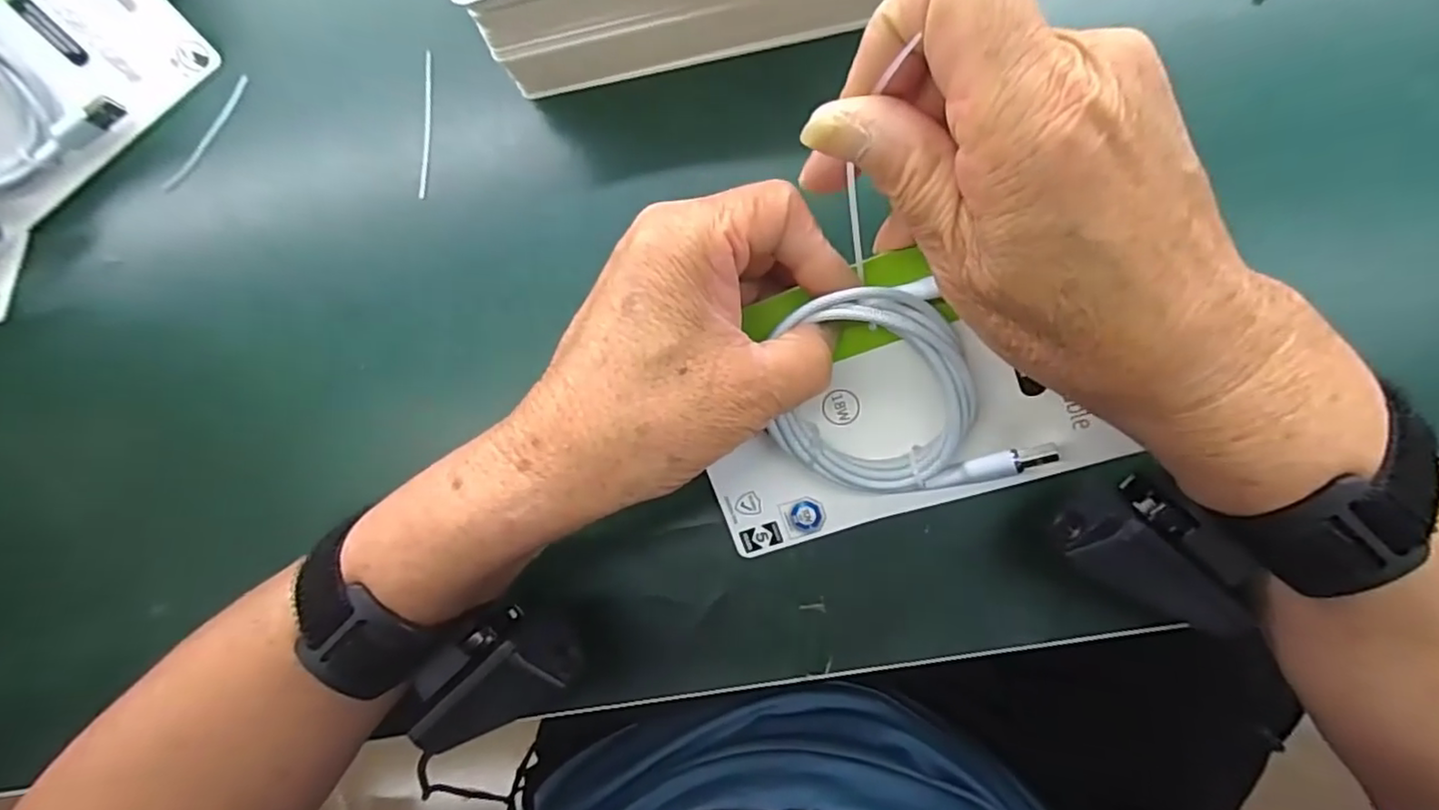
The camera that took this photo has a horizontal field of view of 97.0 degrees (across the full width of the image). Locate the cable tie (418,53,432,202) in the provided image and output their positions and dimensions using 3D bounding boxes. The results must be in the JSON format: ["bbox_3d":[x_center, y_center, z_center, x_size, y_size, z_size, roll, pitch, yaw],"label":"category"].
[{"bbox_3d":[-0.139,-0.134,0.302,0.004,0.004,0.071,1,88,7],"label":"cable tie"}]

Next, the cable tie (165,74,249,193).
[{"bbox_3d":[-0.254,-0.134,0.316,0.010,0.004,0.069,37,93,7],"label":"cable tie"}]

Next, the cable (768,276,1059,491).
[{"bbox_3d":[0.061,0.002,0.235,0.074,0.025,0.093,-37,84,4],"label":"cable"}]

